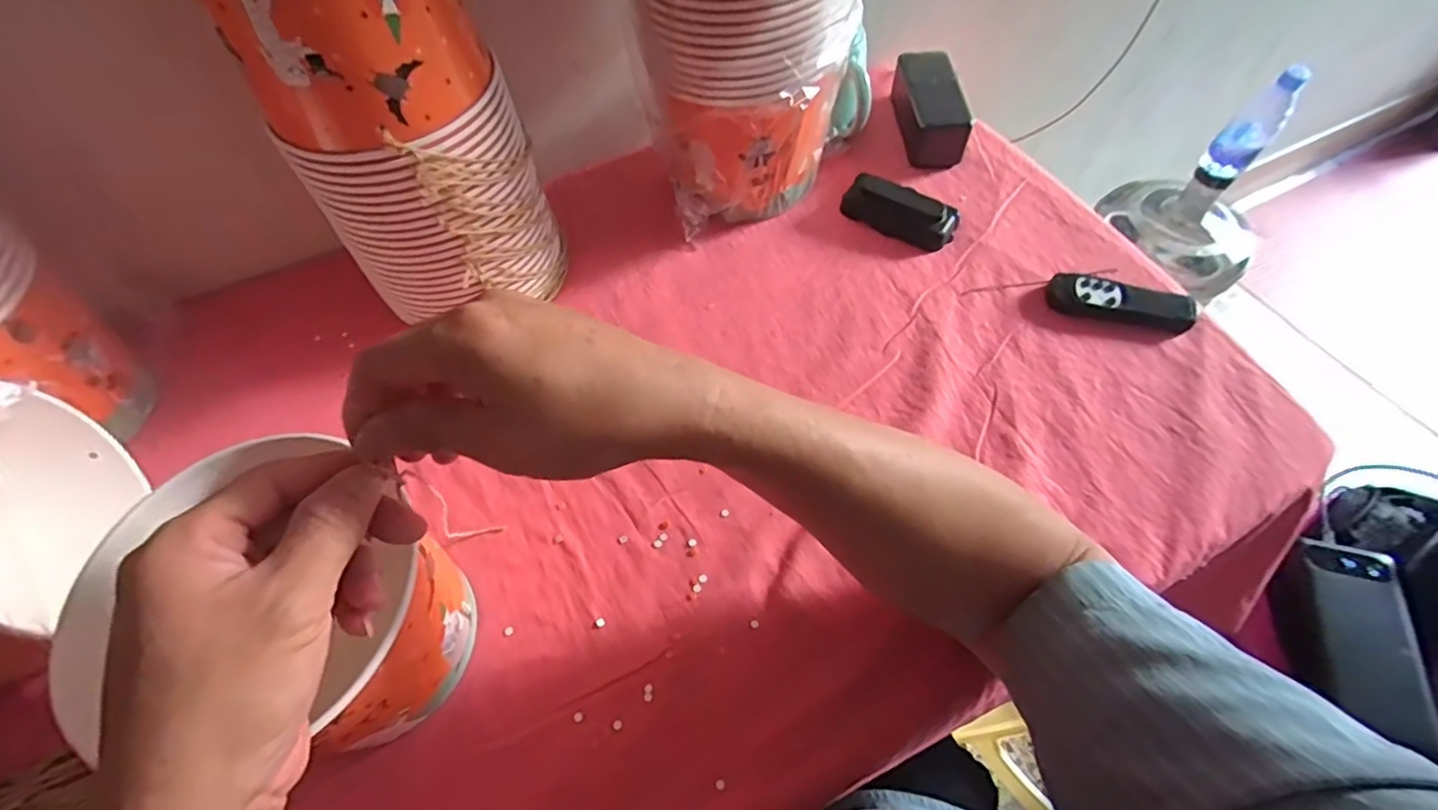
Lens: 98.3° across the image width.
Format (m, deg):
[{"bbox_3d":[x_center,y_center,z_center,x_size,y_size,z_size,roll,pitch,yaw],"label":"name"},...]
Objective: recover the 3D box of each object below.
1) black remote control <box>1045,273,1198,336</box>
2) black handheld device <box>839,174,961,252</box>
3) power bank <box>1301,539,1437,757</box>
[{"bbox_3d":[0.339,-0.085,0.529,0.113,0.019,0.040,17,61,11],"label":"black remote control"},{"bbox_3d":[0.171,-0.183,0.588,0.106,0.025,0.044,24,63,14],"label":"black handheld device"},{"bbox_3d":[0.507,0.179,0.486,0.068,0.023,0.147,9,60,8],"label":"power bank"}]

